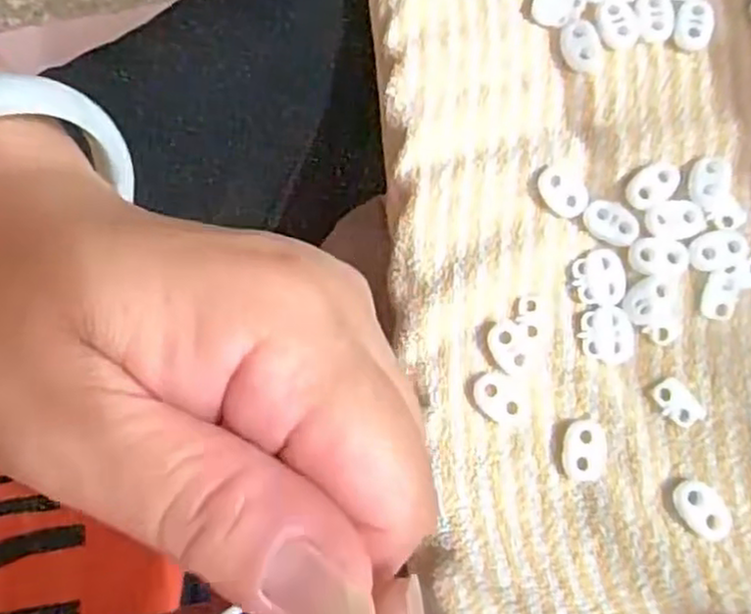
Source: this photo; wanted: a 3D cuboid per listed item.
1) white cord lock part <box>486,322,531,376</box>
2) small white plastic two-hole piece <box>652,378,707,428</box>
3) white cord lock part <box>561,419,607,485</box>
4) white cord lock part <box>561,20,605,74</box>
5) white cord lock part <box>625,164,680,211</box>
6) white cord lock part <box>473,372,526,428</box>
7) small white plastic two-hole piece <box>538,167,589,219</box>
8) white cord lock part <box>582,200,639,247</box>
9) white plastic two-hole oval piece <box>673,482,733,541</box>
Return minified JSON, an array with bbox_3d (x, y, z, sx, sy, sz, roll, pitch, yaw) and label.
[{"bbox_3d":[0.051,0.016,0.272,0.013,0.004,0.021,-23,80,-3],"label":"white cord lock part"},{"bbox_3d":[0.115,0.037,0.269,0.012,0.004,0.020,-36,81,-5],"label":"small white plastic two-hole piece"},{"bbox_3d":[0.078,0.054,0.265,0.016,0.004,0.023,9,80,3],"label":"white cord lock part"},{"bbox_3d":[0.086,-0.109,0.295,0.018,0.006,0.022,-31,81,-5],"label":"white cord lock part"},{"bbox_3d":[0.110,-0.048,0.282,0.021,0.004,0.015,-43,82,-6],"label":"white cord lock part"},{"bbox_3d":[0.047,0.035,0.270,0.016,0.004,0.021,-40,81,-6],"label":"white cord lock part"},{"bbox_3d":[0.075,-0.046,0.282,0.015,0.004,0.021,-43,82,-6],"label":"small white plastic two-hole piece"},{"bbox_3d":[0.093,-0.033,0.278,0.022,0.004,0.015,27,81,6],"label":"white cord lock part"},{"bbox_3d":[0.120,0.074,0.259,0.015,0.004,0.022,-43,82,-6],"label":"white plastic two-hole oval piece"}]

